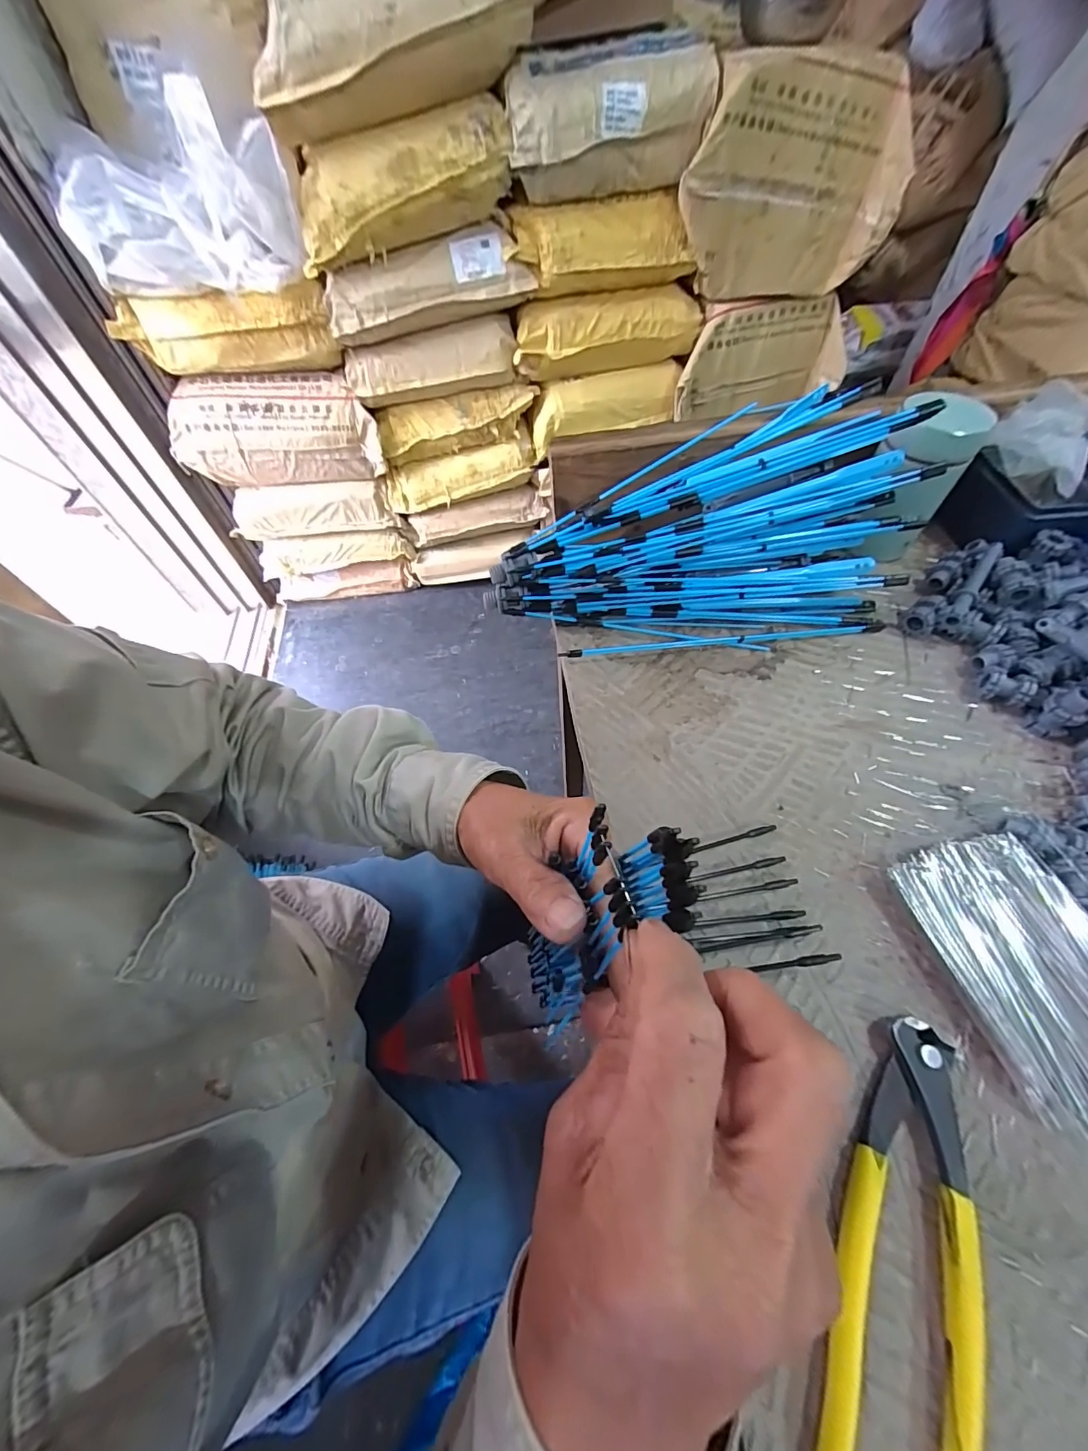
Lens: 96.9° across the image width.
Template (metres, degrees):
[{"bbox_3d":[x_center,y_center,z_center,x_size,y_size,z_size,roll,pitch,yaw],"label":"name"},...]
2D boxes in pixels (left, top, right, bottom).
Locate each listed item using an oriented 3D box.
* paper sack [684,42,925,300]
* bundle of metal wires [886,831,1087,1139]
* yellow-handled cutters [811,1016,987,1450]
[{"bbox_3d":[0.485,-1.055,0.949,0.417,0.320,0.100,-4,57,1],"label":"paper sack"},{"bbox_3d":[0.255,0.125,0.254,0.076,0.018,0.127,-12,57,-4],"label":"bundle of metal wires"},{"bbox_3d":[0.154,0.215,0.203,0.053,0.015,0.162,19,60,15],"label":"yellow-handled cutters"}]

